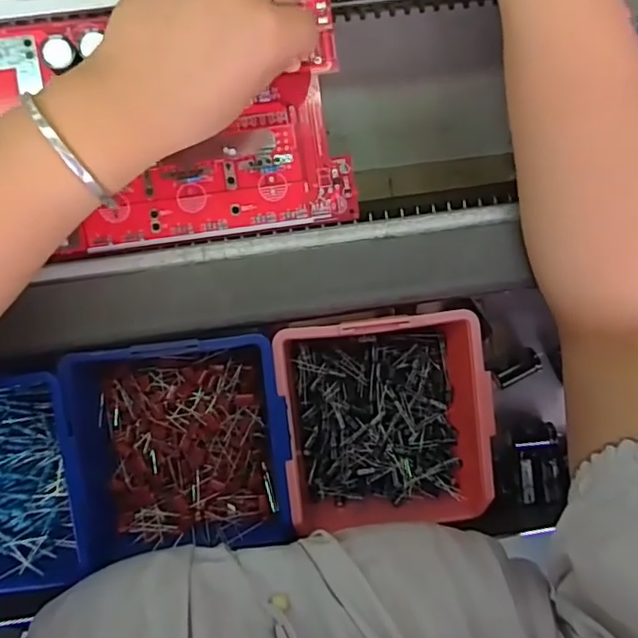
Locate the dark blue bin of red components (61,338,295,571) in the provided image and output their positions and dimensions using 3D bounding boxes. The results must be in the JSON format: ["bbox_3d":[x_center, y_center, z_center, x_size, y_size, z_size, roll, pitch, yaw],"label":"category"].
[{"bbox_3d":[-0.077,0.076,0.349,0.115,0.045,0.123,-7,90,-1],"label":"dark blue bin of red components"}]

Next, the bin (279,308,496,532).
[{"bbox_3d":[0.040,0.063,0.357,0.117,0.048,0.125,-6,90,-1],"label":"bin"}]

